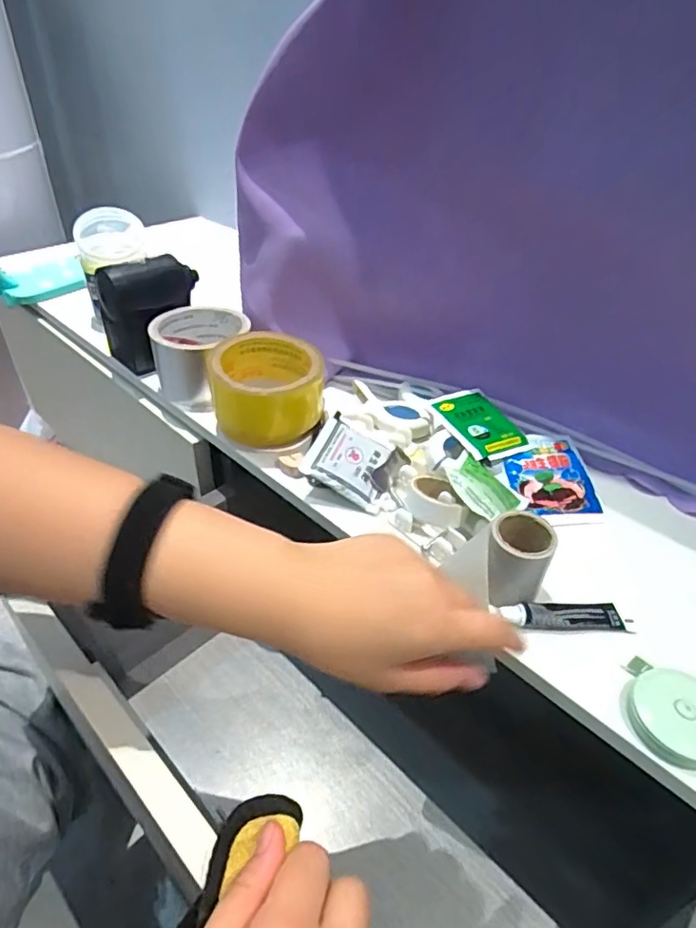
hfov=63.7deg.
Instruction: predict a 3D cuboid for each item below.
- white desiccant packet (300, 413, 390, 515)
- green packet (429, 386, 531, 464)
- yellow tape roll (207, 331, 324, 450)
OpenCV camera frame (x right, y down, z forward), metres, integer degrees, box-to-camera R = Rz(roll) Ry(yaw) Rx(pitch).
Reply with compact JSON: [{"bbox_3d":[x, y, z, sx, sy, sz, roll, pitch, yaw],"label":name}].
[{"bbox_3d":[0.003,-0.002,0.434,0.065,0.007,0.059,31,56,-1],"label":"white desiccant packet"},{"bbox_3d":[0.110,-0.035,0.465,0.068,0.006,0.074,-15,53,-32],"label":"green packet"},{"bbox_3d":[-0.069,-0.062,0.479,0.090,0.065,0.090,2,39,-2],"label":"yellow tape roll"}]

